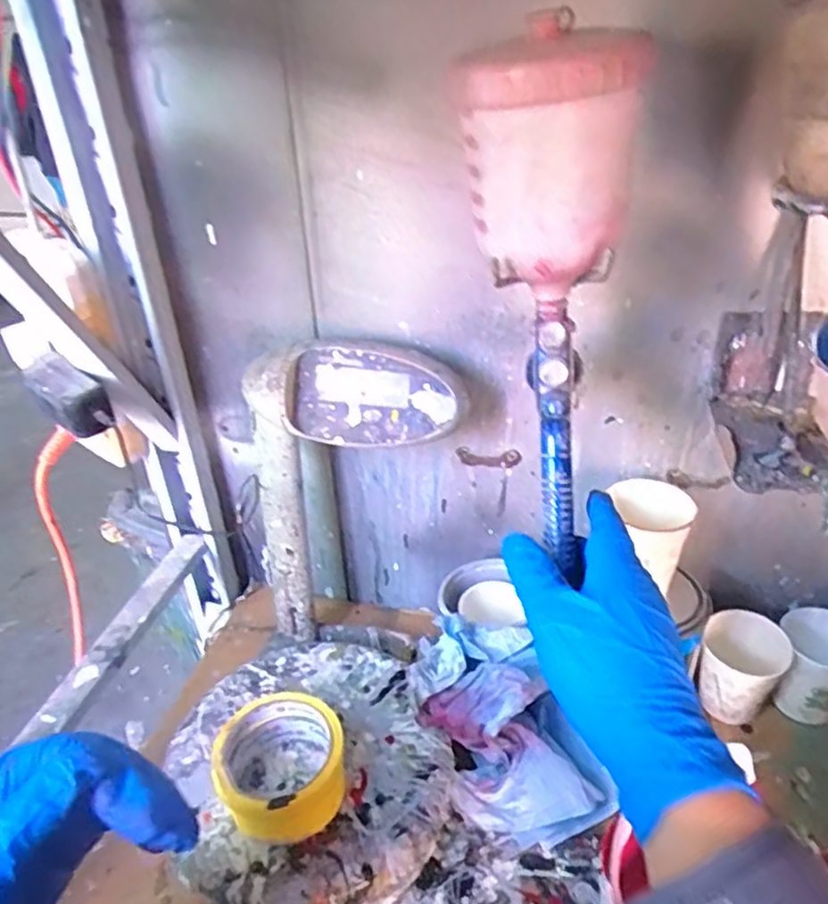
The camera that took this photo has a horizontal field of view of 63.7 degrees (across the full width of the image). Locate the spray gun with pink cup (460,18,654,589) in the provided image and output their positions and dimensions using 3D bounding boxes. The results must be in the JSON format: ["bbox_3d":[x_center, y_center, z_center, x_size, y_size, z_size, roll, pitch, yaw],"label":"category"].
[{"bbox_3d":[0.076,-0.083,0.377,0.083,0.271,0.086,-10,19,-11],"label":"spray gun with pink cup"}]

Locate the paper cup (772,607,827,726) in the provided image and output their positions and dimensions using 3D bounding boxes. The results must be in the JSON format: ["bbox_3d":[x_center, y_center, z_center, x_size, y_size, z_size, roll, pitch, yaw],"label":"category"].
[{"bbox_3d":[0.362,0.191,0.599,0.067,0.080,0.065,-2,32,1],"label":"paper cup"}]

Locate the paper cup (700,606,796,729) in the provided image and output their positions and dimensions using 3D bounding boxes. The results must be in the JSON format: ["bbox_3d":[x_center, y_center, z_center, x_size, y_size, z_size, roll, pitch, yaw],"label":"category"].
[{"bbox_3d":[0.292,0.195,0.598,0.069,0.081,0.060,16,37,27],"label":"paper cup"}]

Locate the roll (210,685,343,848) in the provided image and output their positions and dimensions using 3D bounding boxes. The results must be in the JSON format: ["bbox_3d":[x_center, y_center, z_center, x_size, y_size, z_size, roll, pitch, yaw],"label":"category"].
[{"bbox_3d":[-0.099,0.230,0.492,0.090,0.053,0.093,-2,32,1],"label":"roll"}]

